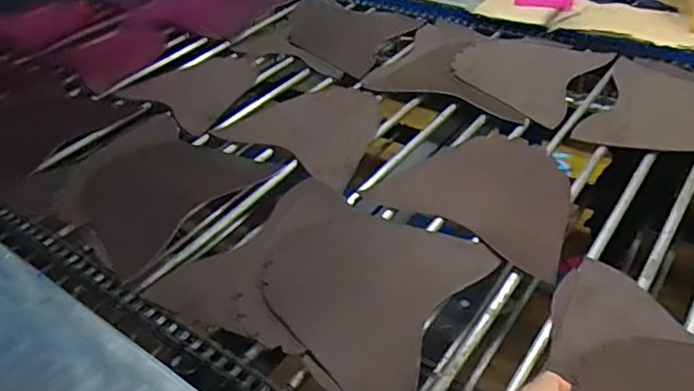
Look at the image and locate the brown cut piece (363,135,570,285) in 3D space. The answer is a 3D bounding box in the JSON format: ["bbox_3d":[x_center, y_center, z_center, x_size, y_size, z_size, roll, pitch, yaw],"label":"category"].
[{"bbox_3d":[0.190,-0.007,0.740,0.245,0.010,0.211,24,49,35],"label":"brown cut piece"}]

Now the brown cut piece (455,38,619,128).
[{"bbox_3d":[0.286,-0.207,0.941,0.213,0.013,0.221,26,53,28],"label":"brown cut piece"}]

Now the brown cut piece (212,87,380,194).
[{"bbox_3d":[-0.035,-0.112,0.886,0.239,0.007,0.221,26,51,32],"label":"brown cut piece"}]

